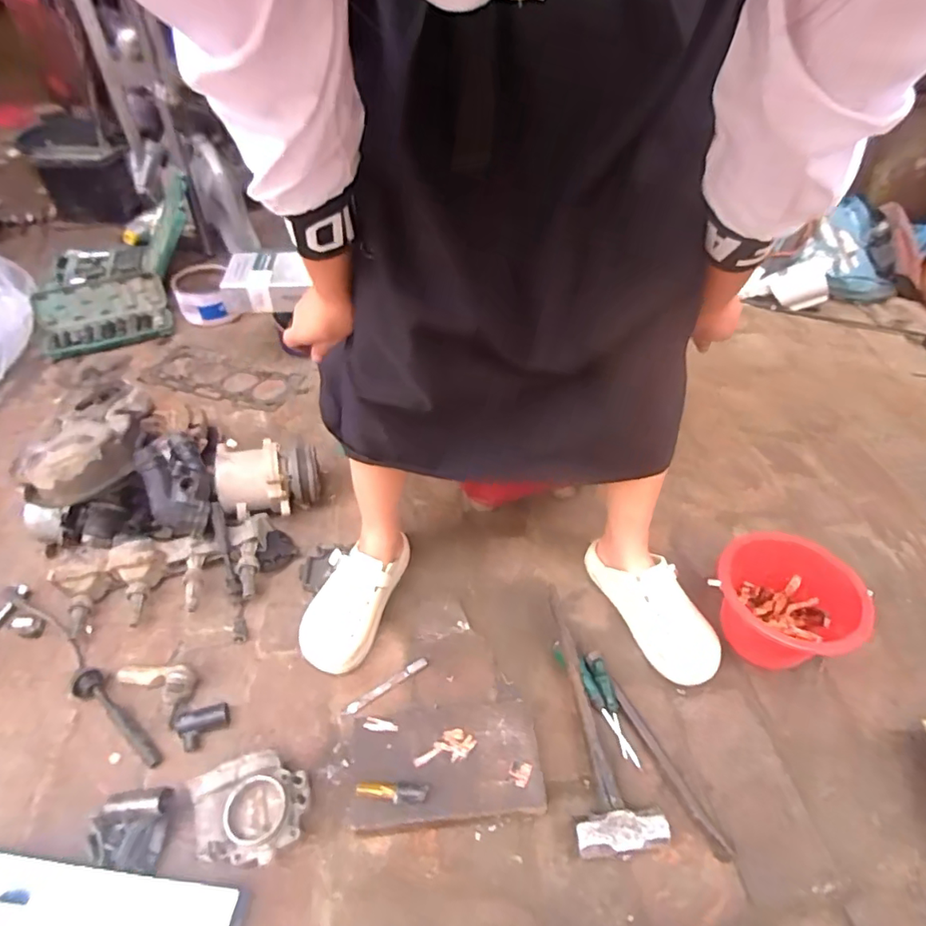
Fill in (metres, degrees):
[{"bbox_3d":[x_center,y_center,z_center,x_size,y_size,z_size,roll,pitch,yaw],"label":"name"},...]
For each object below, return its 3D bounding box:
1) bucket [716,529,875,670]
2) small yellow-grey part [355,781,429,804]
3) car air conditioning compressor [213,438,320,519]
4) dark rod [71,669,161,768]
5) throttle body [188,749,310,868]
[{"bbox_3d":[0.468,0.209,0.787,0.155,0.146,0.175,-20,49,-18],"label":"bucket"},{"bbox_3d":[-0.080,0.370,0.615,0.080,0.014,0.022,5,46,5],"label":"small yellow-grey part"},{"bbox_3d":[-0.332,0.033,0.946,0.156,0.124,0.122,-6,46,-6],"label":"car air conditioning compressor"},{"bbox_3d":[-0.455,0.336,0.716,0.169,0.019,0.033,38,58,13],"label":"dark rod"},{"bbox_3d":[-0.243,0.405,0.635,0.117,0.063,0.107,-16,48,-14],"label":"throttle body"}]

